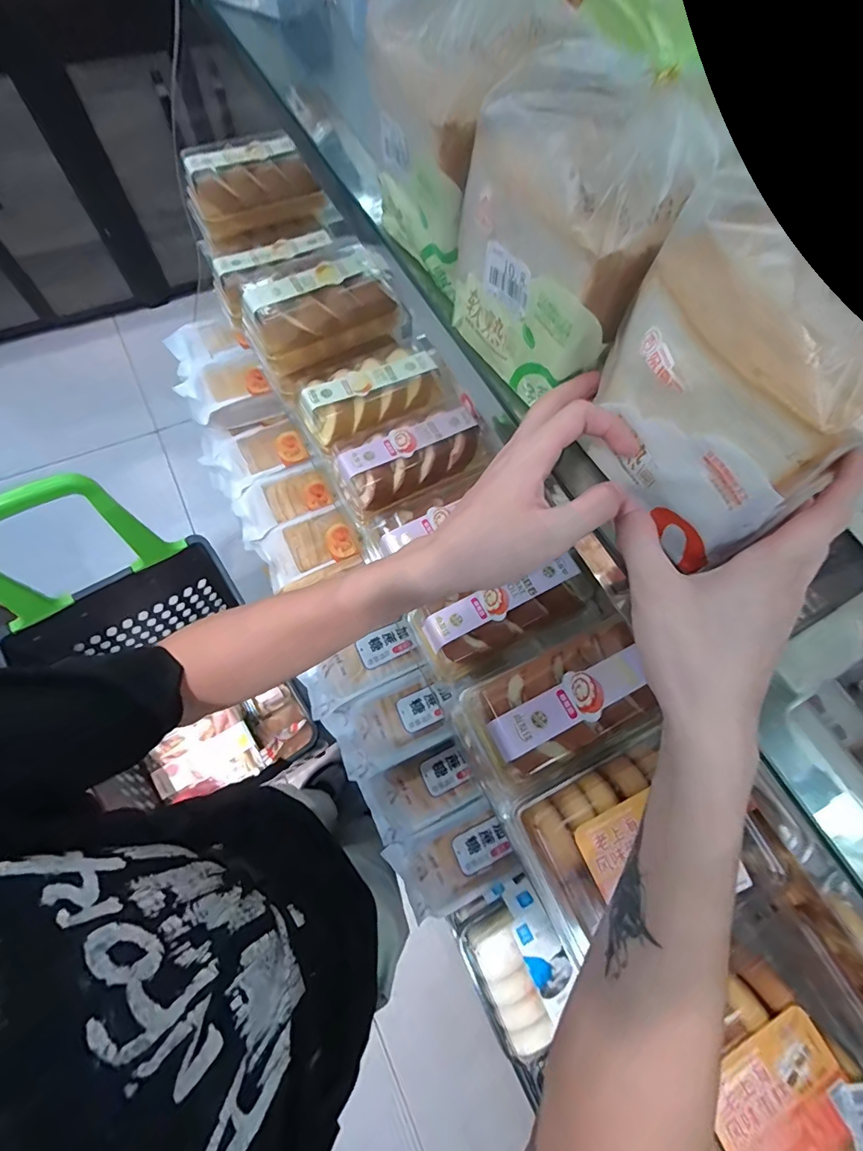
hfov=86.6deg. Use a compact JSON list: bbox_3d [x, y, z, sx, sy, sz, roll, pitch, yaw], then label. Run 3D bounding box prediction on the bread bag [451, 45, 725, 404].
[{"bbox_3d":[0.073,-0.178,0.257,0.065,0.128,0.114,-26,70,-14],"label":"bread bag"}]

